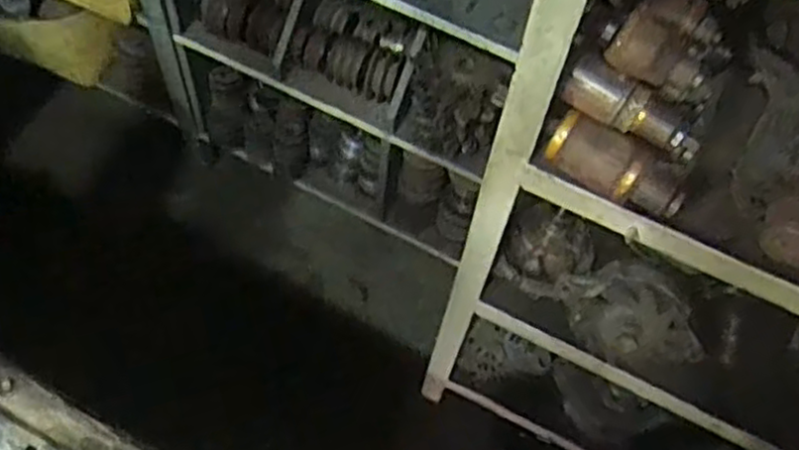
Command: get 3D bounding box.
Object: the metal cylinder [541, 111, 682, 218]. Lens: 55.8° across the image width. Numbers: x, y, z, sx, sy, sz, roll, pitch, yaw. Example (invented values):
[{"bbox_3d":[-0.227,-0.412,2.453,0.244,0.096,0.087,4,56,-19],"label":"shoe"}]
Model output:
[{"bbox_3d":[0.207,-0.054,0.715,0.131,0.043,0.043,32,63,14],"label":"metal cylinder"}]

